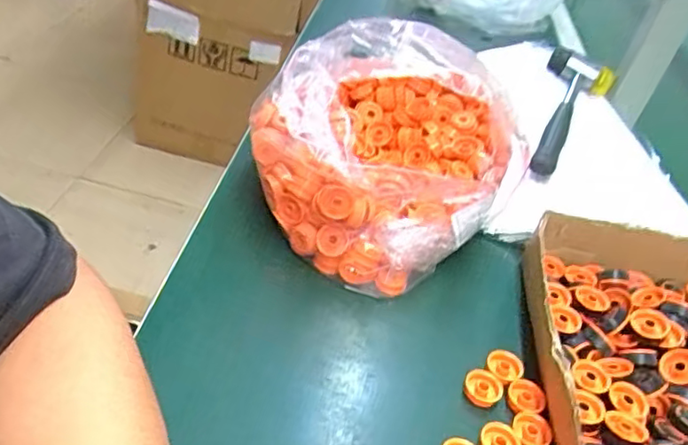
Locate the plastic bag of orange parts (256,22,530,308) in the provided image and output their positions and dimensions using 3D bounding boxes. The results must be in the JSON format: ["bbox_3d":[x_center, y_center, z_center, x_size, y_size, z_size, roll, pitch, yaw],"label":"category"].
[{"bbox_3d":[0.047,-0.075,0.518,0.230,0.169,0.201,-23,49,-35],"label":"plastic bag of orange parts"}]

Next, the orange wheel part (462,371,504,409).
[{"bbox_3d":[0.096,0.113,0.414,0.025,0.005,0.025,21,39,8],"label":"orange wheel part"}]

